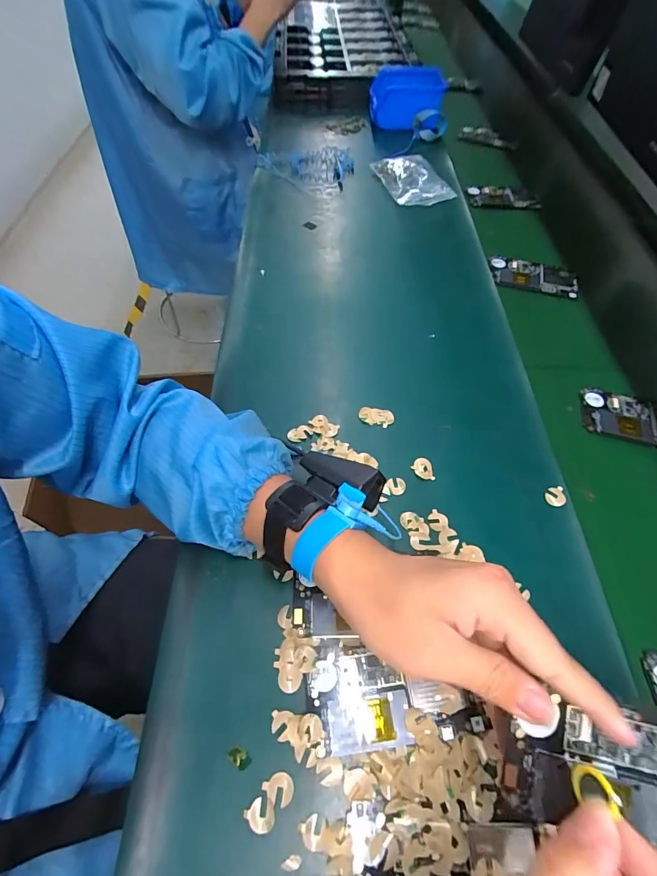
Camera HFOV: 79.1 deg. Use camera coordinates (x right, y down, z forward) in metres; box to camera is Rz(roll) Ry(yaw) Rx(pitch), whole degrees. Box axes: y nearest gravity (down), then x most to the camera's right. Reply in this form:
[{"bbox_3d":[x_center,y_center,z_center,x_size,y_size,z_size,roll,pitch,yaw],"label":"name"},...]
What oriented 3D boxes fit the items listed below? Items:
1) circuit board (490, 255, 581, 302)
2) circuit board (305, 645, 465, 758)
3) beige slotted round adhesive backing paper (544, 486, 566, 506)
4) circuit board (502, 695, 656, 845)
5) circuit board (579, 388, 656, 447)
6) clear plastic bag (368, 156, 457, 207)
[{"bbox_3d":[0.298,-0.232,0.575,0.125,0.006,0.069,15,57,5],"label":"circuit board"},{"bbox_3d":[0.039,0.185,0.288,0.106,0.007,0.064,-3,57,-6],"label":"circuit board"},{"bbox_3d":[0.215,0.055,0.376,0.019,0.004,0.018,1,59,-1],"label":"beige slotted round adhesive backing paper"},{"bbox_3d":[0.154,0.173,0.200,0.123,0.005,0.059,7,83,12],"label":"circuit board"},{"bbox_3d":[0.350,-0.021,0.444,0.126,0.004,0.064,14,57,4],"label":"circuit board"},{"bbox_3d":[0.138,-0.438,0.677,0.092,0.035,0.147,-18,60,-15],"label":"clear plastic bag"}]

